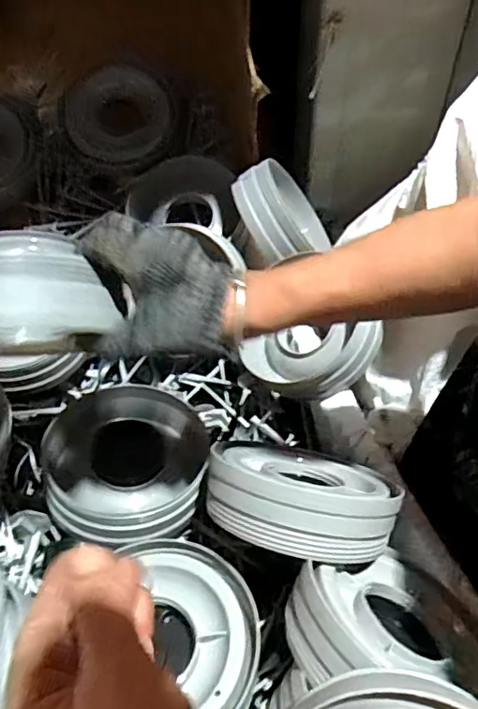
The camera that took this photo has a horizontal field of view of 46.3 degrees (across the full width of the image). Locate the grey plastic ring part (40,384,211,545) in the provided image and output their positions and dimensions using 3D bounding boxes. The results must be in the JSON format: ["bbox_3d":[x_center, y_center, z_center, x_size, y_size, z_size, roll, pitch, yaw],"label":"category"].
[{"bbox_3d":[-0.111,0.109,0.550,0.154,0.079,0.161,-4,51,0],"label":"grey plastic ring part"}]

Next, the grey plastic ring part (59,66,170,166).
[{"bbox_3d":[-0.166,-0.327,0.765,0.141,0.026,0.138,-2,79,-1],"label":"grey plastic ring part"}]

